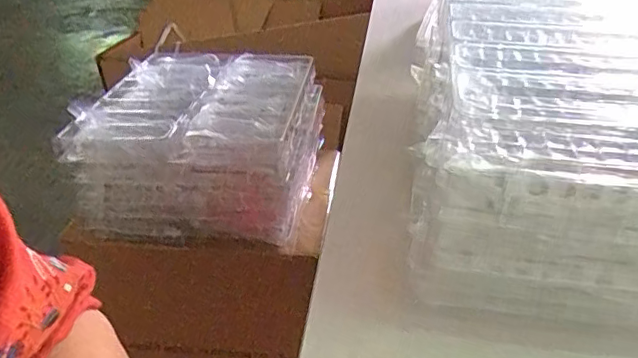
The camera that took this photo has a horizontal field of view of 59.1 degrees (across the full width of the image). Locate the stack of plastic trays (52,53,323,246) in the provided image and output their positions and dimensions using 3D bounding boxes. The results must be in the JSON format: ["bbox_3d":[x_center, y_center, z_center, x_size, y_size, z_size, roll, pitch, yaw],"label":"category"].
[{"bbox_3d":[-0.181,-0.076,1.019,0.351,0.184,0.403,3,32,7],"label":"stack of plastic trays"}]

